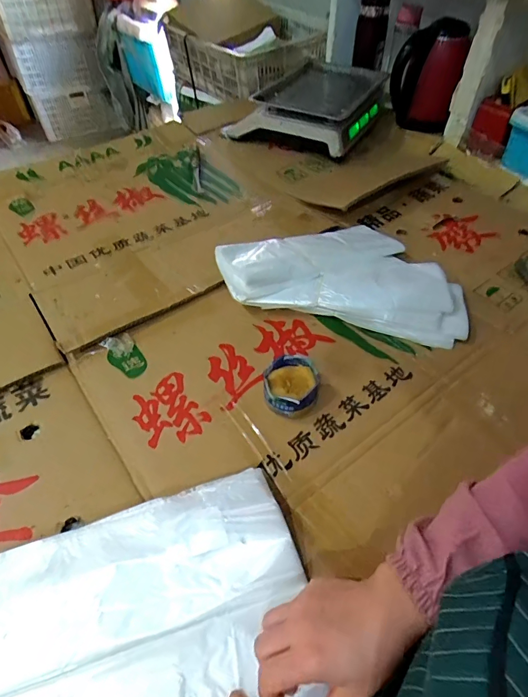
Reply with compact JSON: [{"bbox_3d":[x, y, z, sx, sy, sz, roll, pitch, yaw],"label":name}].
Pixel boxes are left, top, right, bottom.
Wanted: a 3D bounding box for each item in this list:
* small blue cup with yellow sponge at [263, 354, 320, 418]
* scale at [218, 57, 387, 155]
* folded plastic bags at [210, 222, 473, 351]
[{"bbox_3d":[0.034,0.050,0.515,0.068,0.044,0.072,0,51,0],"label":"small blue cup with yellow sponge"},{"bbox_3d":[0.142,-0.629,1.025,0.303,0.127,0.372,27,56,21],"label":"scale"},{"bbox_3d":[0.130,-0.140,0.667,0.394,0.054,0.249,11,51,9],"label":"folded plastic bags"}]

